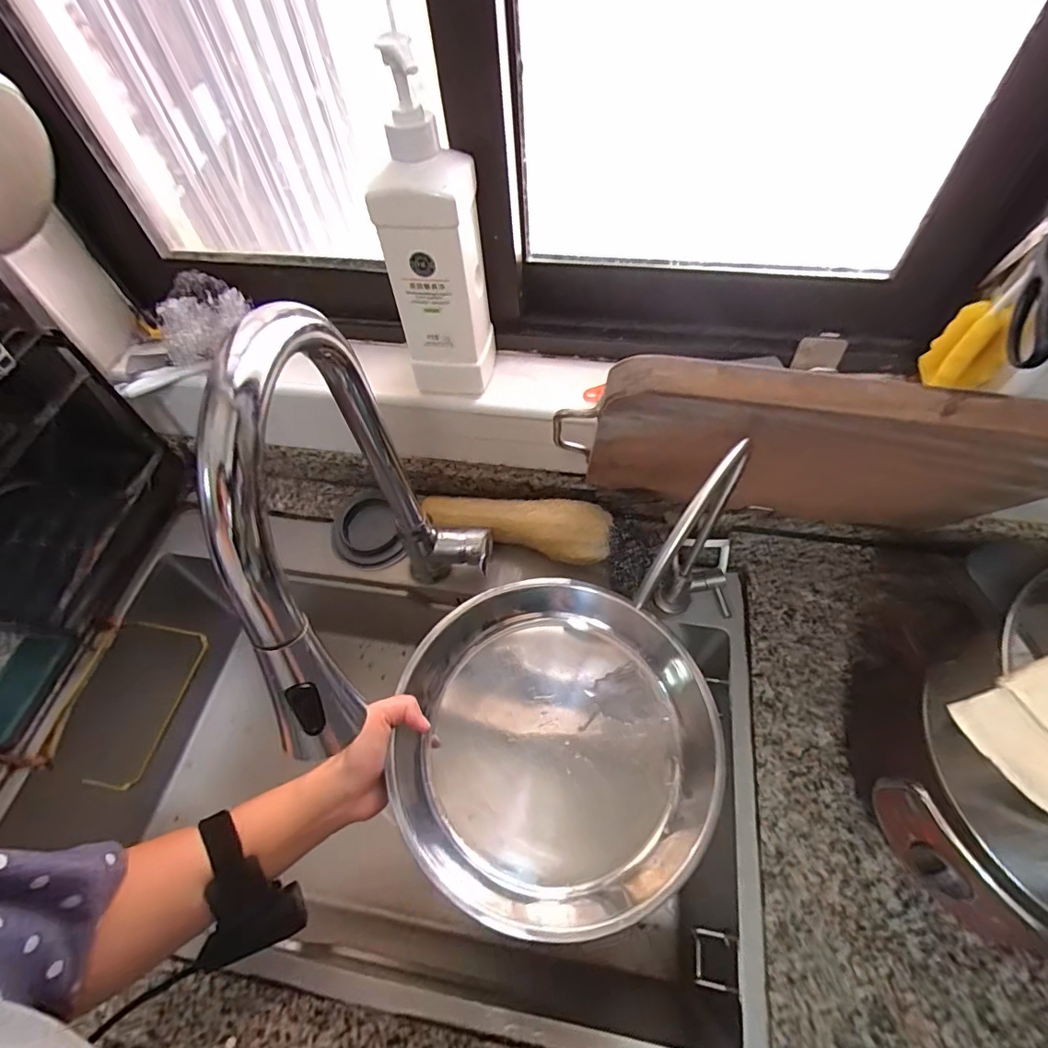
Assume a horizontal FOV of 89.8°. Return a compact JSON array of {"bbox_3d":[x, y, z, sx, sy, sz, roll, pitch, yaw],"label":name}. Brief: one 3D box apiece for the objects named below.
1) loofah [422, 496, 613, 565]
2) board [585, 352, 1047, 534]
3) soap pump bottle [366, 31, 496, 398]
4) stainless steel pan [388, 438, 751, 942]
[{"bbox_3d":[-0.013,-0.007,0.608,0.226,0.055,0.064,13,61,10],"label":"loofah"},{"bbox_3d":[0.234,-0.048,0.461,0.356,0.281,0.026,9,77,0],"label":"board"},{"bbox_3d":[-0.079,-0.234,0.480,0.079,0.277,0.070,8,59,9],"label":"soap pump bottle"},{"bbox_3d":[0.029,0.188,0.469,0.278,0.052,0.267,-1,59,2],"label":"stainless steel pan"}]

